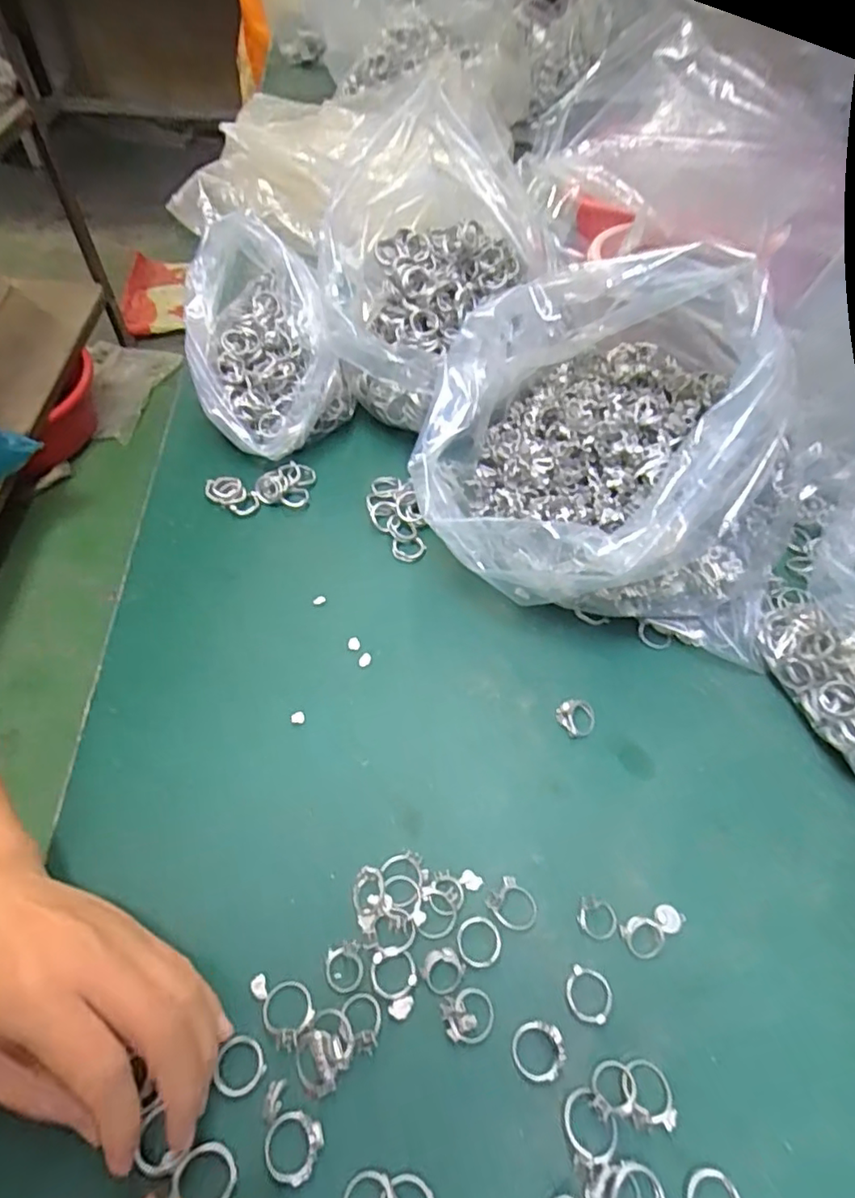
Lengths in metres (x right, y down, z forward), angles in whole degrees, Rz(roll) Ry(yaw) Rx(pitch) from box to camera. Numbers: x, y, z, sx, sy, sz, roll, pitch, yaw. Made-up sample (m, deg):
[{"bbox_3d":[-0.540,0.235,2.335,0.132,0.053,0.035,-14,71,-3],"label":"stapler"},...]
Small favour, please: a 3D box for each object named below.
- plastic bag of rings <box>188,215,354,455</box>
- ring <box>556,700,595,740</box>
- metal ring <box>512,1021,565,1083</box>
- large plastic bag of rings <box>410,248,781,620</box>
[{"bbox_3d":[-0.121,-0.187,0.455,0.110,0.118,0.146,-11,56,-13],"label":"plastic bag of rings"},{"bbox_3d":[0.088,0.070,0.356,0.023,0.014,0.021,3,54,-4],"label":"ring"},{"bbox_3d":[0.048,0.195,0.261,0.021,0.008,0.021,3,54,-4],"label":"metal ring"},{"bbox_3d":[0.105,-0.086,0.367,0.214,0.180,0.167,11,55,5],"label":"large plastic bag of rings"}]

